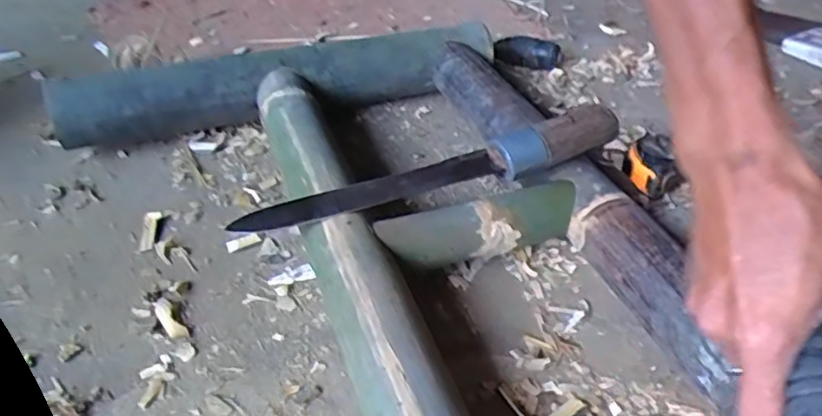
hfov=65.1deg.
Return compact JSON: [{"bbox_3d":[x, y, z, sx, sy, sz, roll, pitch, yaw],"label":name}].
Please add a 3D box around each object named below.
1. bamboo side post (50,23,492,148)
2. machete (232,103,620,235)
[{"bbox_3d":[-0.139,-0.136,0.715,0.476,0.086,0.074,-11,39,-10],"label":"bamboo side post"},{"bbox_3d":[0.018,-0.032,0.505,0.308,0.038,0.033,-13,39,-13],"label":"machete"}]

